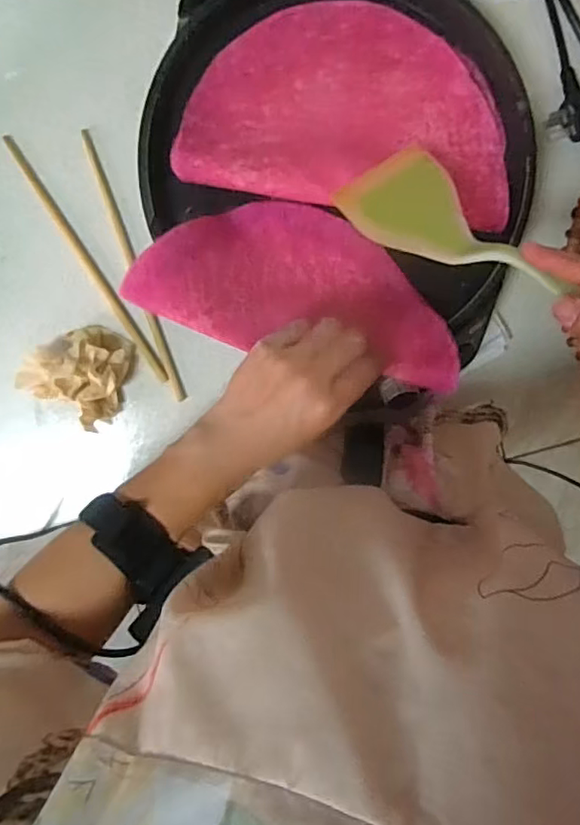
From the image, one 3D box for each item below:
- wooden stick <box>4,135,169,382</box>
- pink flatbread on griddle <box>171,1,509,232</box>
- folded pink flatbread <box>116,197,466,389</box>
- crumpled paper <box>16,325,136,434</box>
[{"bbox_3d":[-0.173,-0.127,0.505,0.012,0.004,0.232,-33,98,2],"label":"wooden stick"},{"bbox_3d":[0.047,-0.231,0.448,0.246,0.010,0.144,7,91,-2],"label":"pink flatbread on griddle"},{"bbox_3d":[0.009,-0.100,0.444,0.239,0.064,0.110,14,98,2],"label":"folded pink flatbread"},{"bbox_3d":[-0.179,-0.035,0.499,0.084,0.047,0.083,32,96,-7],"label":"crumpled paper"}]

